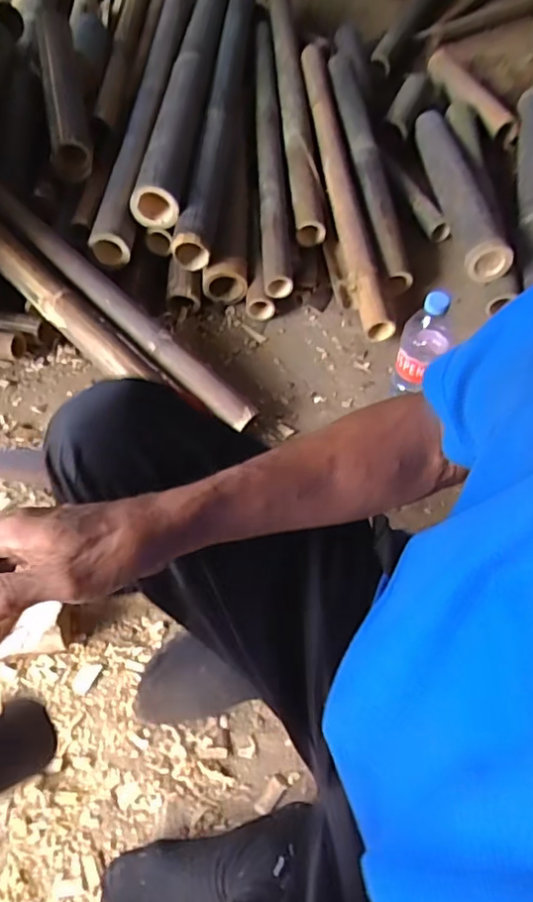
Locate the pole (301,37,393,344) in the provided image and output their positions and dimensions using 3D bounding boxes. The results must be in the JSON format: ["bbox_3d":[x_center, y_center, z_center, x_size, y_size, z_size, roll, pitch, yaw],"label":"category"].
[{"bbox_3d":[0.141,-0.529,1.094,0.066,0.058,0.706,-6,69,-5],"label":"pole"}]

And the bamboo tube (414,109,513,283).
[{"bbox_3d":[0.356,-0.489,1.071,0.086,0.077,0.447,-3,57,-3],"label":"bamboo tube"}]

